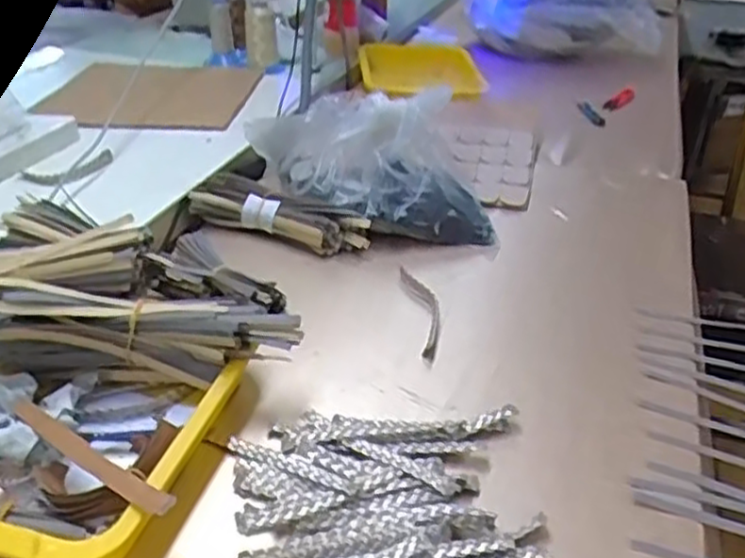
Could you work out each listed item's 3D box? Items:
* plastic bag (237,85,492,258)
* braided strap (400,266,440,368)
[{"bbox_3d":[-0.003,-0.133,0.850,0.265,0.112,0.165,-2,34,-8],"label":"plastic bag"},{"bbox_3d":[0.050,0.030,0.705,0.029,0.005,0.146,-2,33,-7],"label":"braided strap"}]

